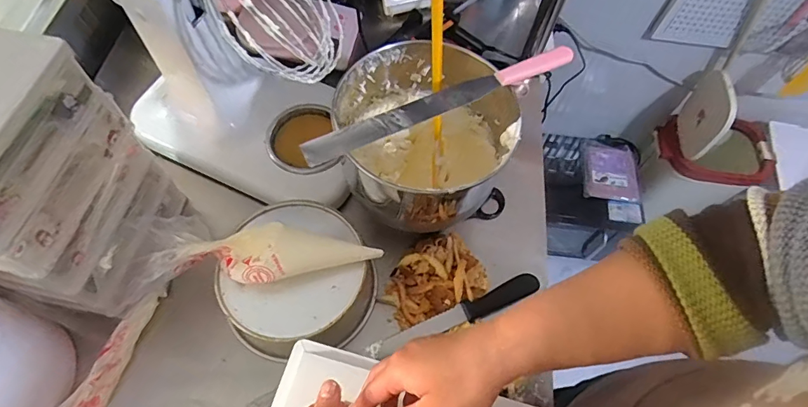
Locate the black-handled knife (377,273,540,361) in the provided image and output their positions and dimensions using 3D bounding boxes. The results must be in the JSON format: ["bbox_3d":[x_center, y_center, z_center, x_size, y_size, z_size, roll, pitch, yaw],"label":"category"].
[{"bbox_3d":[0.078,0.155,0.621,0.244,0.014,0.036,-21,66,-14],"label":"black-handled knife"}]

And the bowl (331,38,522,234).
[{"bbox_3d":[0.027,-0.076,0.612,0.211,0.183,0.221,1,63,-3],"label":"bowl"}]

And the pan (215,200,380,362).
[{"bbox_3d":[-0.130,0.094,0.589,0.180,0.062,0.176,1,63,-3],"label":"pan"}]

